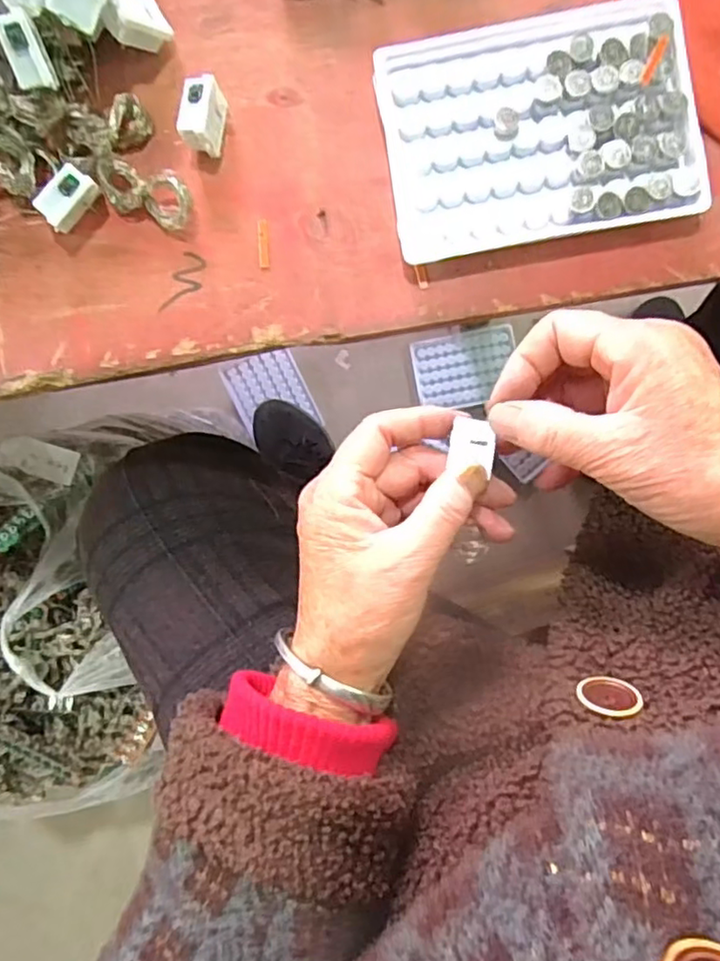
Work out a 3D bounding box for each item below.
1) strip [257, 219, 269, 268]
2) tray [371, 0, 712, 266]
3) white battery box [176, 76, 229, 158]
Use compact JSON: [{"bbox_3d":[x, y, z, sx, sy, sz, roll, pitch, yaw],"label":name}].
[{"bbox_3d":[-0.044,-0.109,0.294,0.005,0.004,0.022,-3,90,2],"label":"strip"},{"bbox_3d":[0.077,-0.152,0.279,0.129,0.015,0.095,-8,88,4],"label":"tray"},{"bbox_3d":[-0.070,-0.162,0.288,0.015,0.020,0.030,10,89,4],"label":"white battery box"}]

